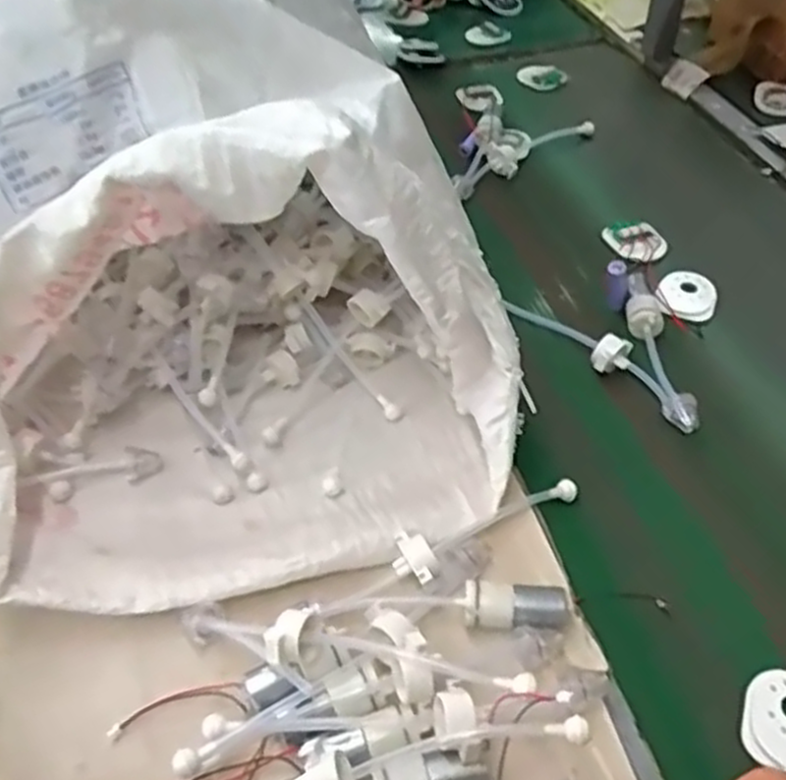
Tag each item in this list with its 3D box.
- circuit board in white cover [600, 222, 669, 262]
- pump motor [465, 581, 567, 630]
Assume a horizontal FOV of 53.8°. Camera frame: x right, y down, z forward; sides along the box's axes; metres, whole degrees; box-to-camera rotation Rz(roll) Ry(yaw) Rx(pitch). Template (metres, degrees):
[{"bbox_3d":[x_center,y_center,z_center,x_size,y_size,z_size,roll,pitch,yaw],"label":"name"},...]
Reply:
[{"bbox_3d":[0.226,-0.135,0.713,0.047,0.017,0.060,-9,48,-5],"label":"circuit board in white cover"},{"bbox_3d":[0.071,0.127,0.448,0.059,0.024,0.024,1,48,3],"label":"pump motor"}]

